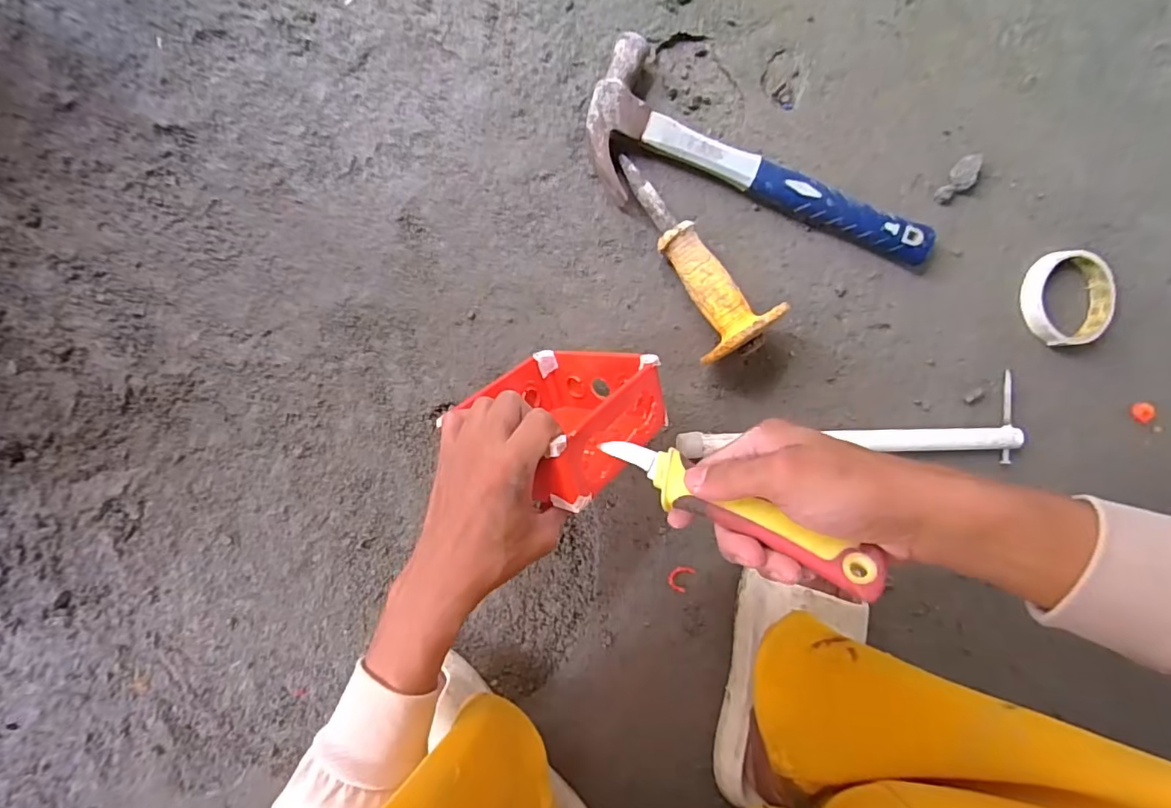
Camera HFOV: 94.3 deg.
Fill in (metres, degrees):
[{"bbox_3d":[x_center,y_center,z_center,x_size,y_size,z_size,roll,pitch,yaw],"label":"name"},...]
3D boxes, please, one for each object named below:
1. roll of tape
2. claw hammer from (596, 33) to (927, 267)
[{"bbox_3d":[0.476,-0.104,0.537,0.089,0.023,0.091,-7,95,-7],"label":"roll of tape"},{"bbox_3d":[0.163,-0.213,0.487,0.326,0.032,0.115,14,92,-8],"label":"claw hammer"}]

